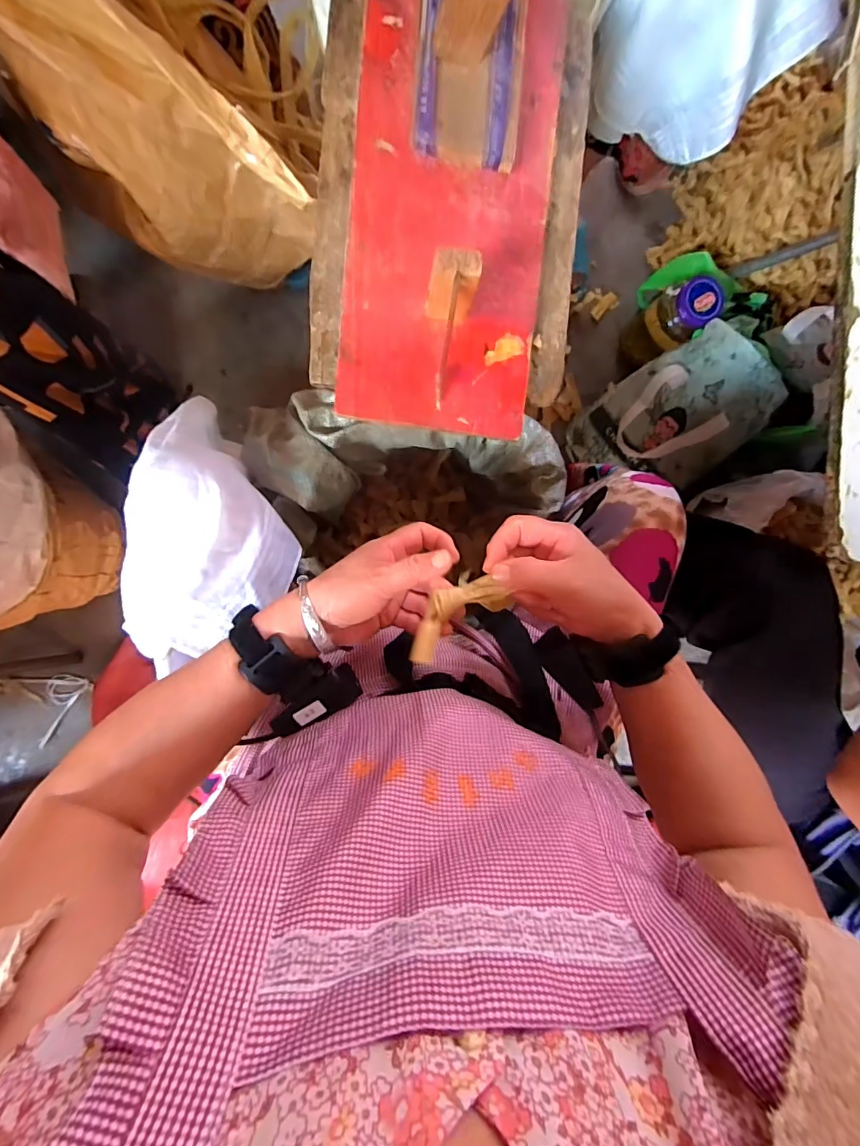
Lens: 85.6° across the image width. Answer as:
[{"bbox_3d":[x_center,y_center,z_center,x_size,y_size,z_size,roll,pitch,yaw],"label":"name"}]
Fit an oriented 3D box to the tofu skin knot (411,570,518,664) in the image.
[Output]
[{"bbox_3d":[0.016,0.031,0.341,0.081,0.016,0.037,-40,99,-4],"label":"tofu skin knot"}]

